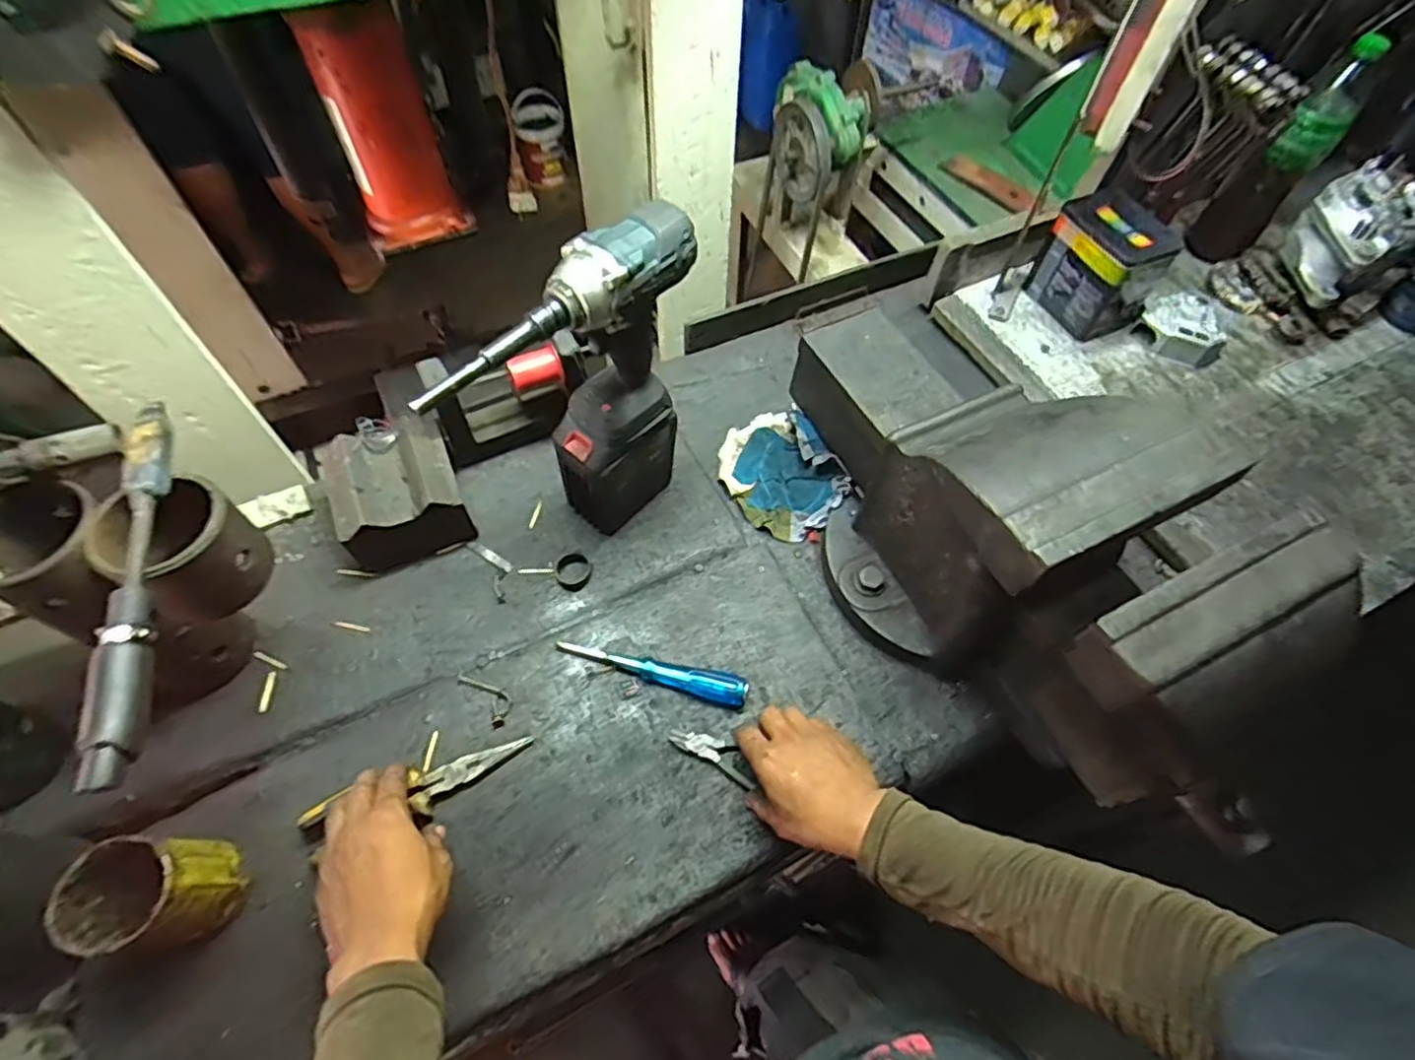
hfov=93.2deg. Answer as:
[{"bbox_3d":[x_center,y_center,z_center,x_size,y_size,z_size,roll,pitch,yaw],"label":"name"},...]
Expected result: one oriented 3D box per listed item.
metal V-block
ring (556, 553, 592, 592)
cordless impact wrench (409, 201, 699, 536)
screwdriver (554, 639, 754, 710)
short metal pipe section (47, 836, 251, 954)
[{"bbox_3d":[-0.322,-0.032,0.707,0.121,0.097,0.125,-19,61,-13],"label":"metal V-block"},{"bbox_3d":[-0.143,0.044,0.714,0.036,0.010,0.040,-11,60,-9],"label":"ring"},{"bbox_3d":[-0.120,-0.094,0.620,0.077,0.341,0.249,38,65,19],"label":"cordless impact wrench"},{"bbox_3d":[-0.054,0.134,0.662,0.192,0.027,0.031,17,60,8],"label":"screwdriver"},{"bbox_3d":[-0.424,0.280,0.518,0.083,0.103,0.075,-3,59,-4],"label":"short metal pipe section"}]

